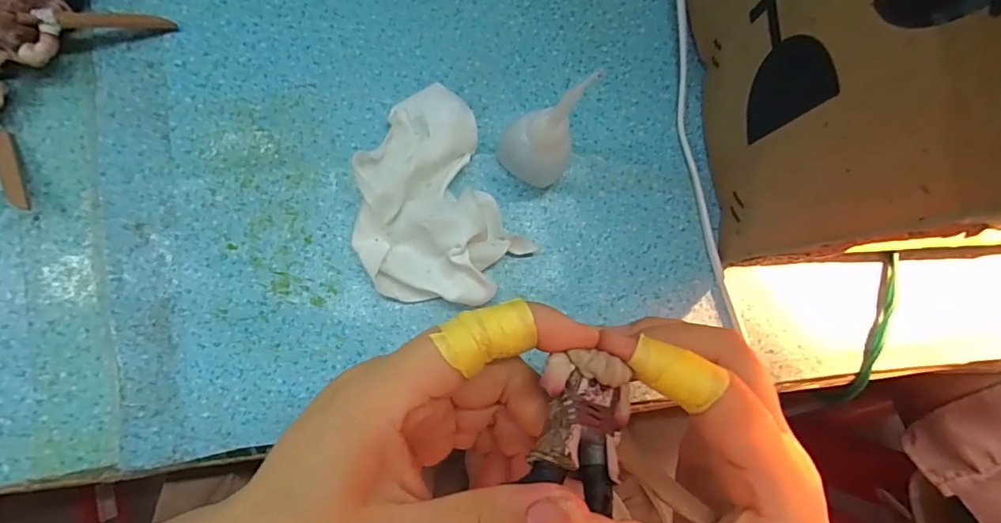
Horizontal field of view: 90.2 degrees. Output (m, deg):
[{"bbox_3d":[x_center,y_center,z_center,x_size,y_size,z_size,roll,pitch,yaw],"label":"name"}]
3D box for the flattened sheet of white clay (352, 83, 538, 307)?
[{"bbox_3d":[-0.035,-0.027,0.242,0.076,0.030,0.102,-27,88,-9],"label":"flattened sheet of white clay"}]

